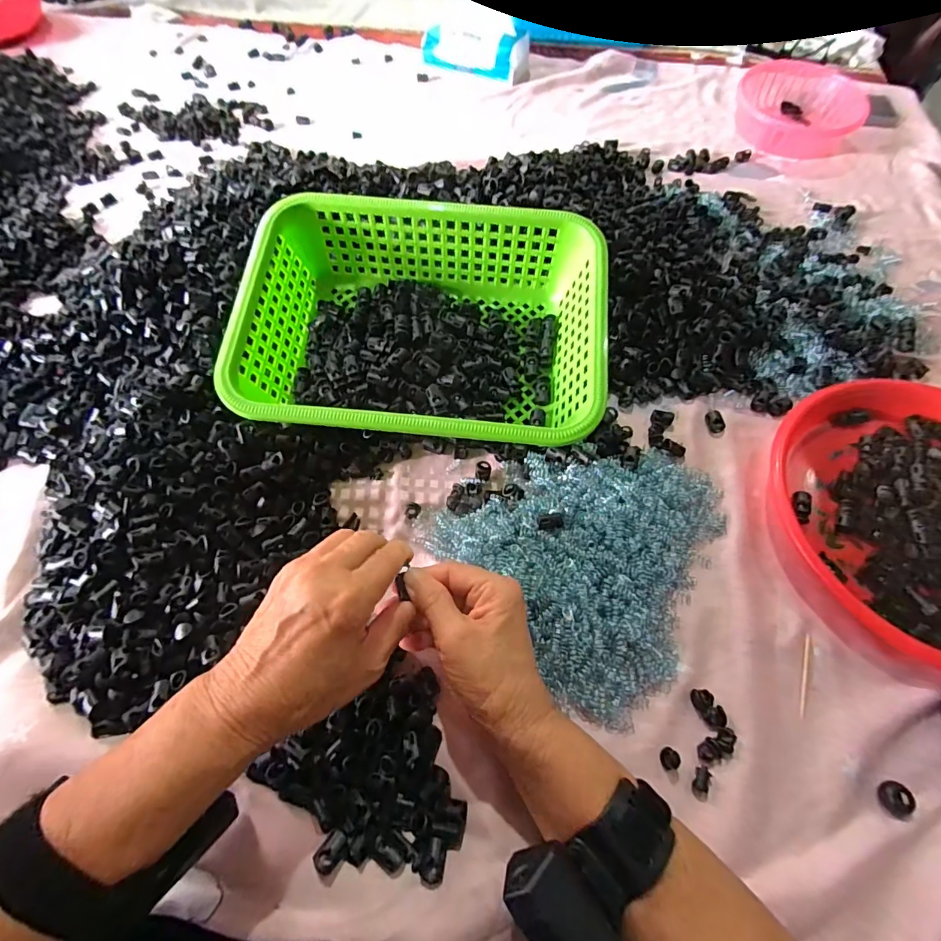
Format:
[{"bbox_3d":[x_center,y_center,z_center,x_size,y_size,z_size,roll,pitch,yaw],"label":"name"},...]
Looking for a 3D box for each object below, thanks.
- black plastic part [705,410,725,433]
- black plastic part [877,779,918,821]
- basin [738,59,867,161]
[{"bbox_3d":[0.232,-0.047,0.433,0.016,0.006,0.024,-5,62,-3],"label":"black plastic part"},{"bbox_3d":[0.274,0.212,0.294,0.019,0.005,0.020,0,62,0],"label":"black plastic part"},{"bbox_3d":[0.482,-0.531,0.672,0.165,0.052,0.170,0,62,0],"label":"basin"}]

